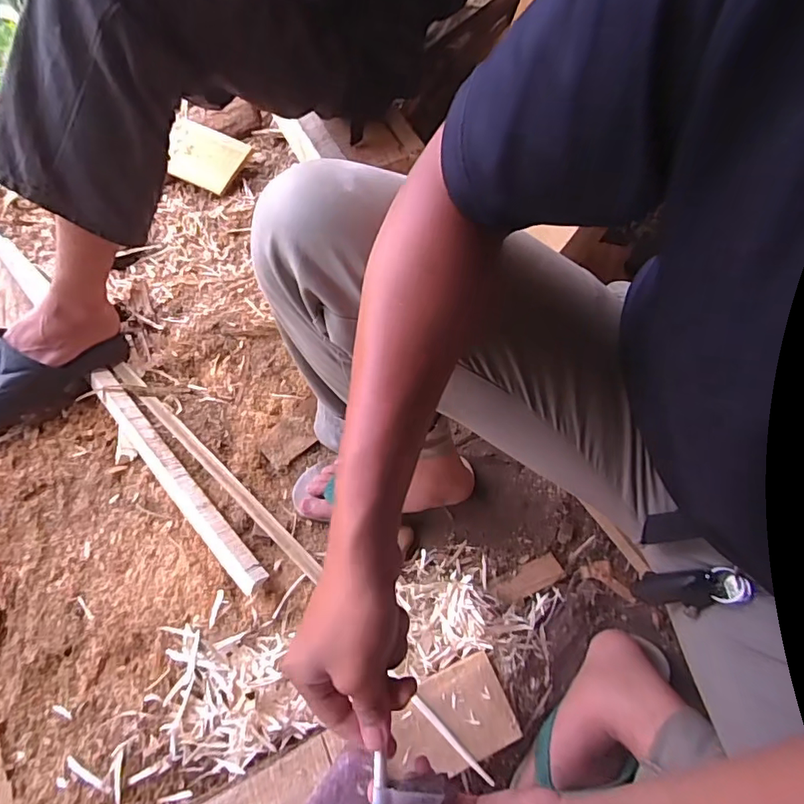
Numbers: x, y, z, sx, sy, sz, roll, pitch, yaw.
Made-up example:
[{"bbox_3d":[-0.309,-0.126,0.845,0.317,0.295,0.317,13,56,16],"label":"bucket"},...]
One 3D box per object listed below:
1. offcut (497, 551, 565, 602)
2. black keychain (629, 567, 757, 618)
[{"bbox_3d":[0.174,0.239,0.689,0.097,0.004,0.038,-19,50,-16],"label":"offcut"},{"bbox_3d":[0.253,0.166,0.446,0.092,0.032,0.036,-17,59,33],"label":"black keychain"}]

